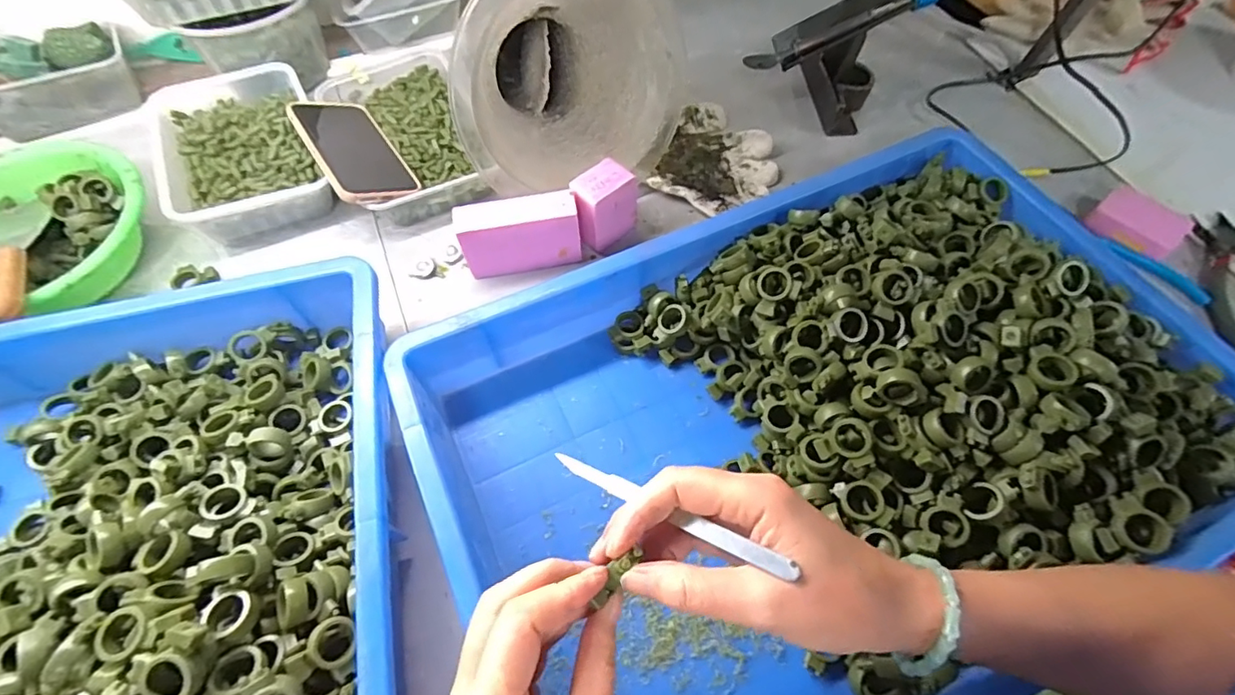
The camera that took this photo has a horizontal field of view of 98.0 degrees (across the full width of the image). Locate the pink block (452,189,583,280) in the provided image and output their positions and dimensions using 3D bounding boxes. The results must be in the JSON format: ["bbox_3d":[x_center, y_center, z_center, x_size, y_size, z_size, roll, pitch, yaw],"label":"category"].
[{"bbox_3d":[-0.090,-0.103,0.504,0.107,0.070,0.033,-10,61,-6],"label":"pink block"}]

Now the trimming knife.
[{"bbox_3d":[0.021,0.080,0.269,0.137,0.008,0.010,17,59,34],"label":"trimming knife"}]

